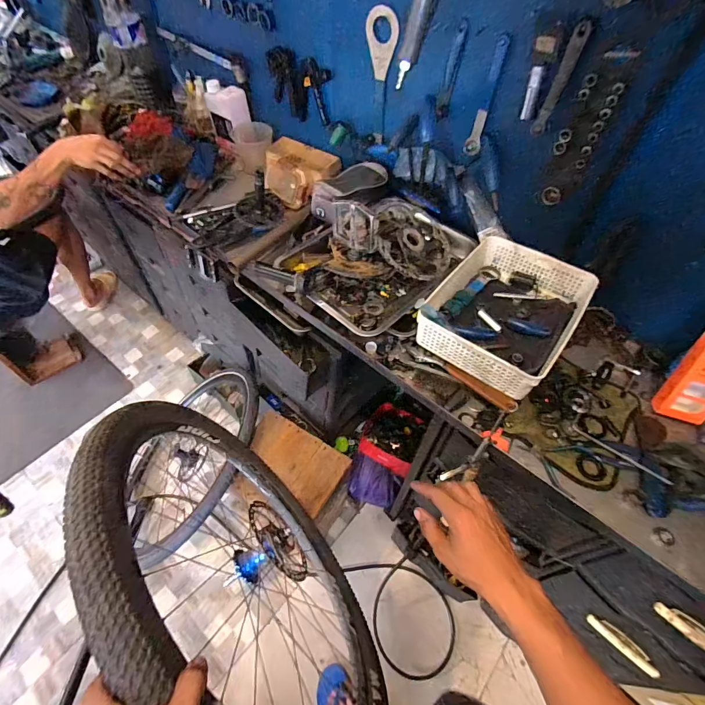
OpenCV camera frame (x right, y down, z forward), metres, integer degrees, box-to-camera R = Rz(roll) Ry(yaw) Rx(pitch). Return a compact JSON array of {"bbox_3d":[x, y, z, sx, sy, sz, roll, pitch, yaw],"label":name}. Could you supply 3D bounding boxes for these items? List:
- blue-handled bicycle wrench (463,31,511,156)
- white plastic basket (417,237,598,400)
[{"bbox_3d":[0.255,-0.477,0.739,0.035,0.196,0.006,40,55,23],"label":"blue-handled bicycle wrench"},{"bbox_3d":[0.308,-0.081,0.804,0.243,0.104,0.327,33,59,20],"label":"white plastic basket"}]

